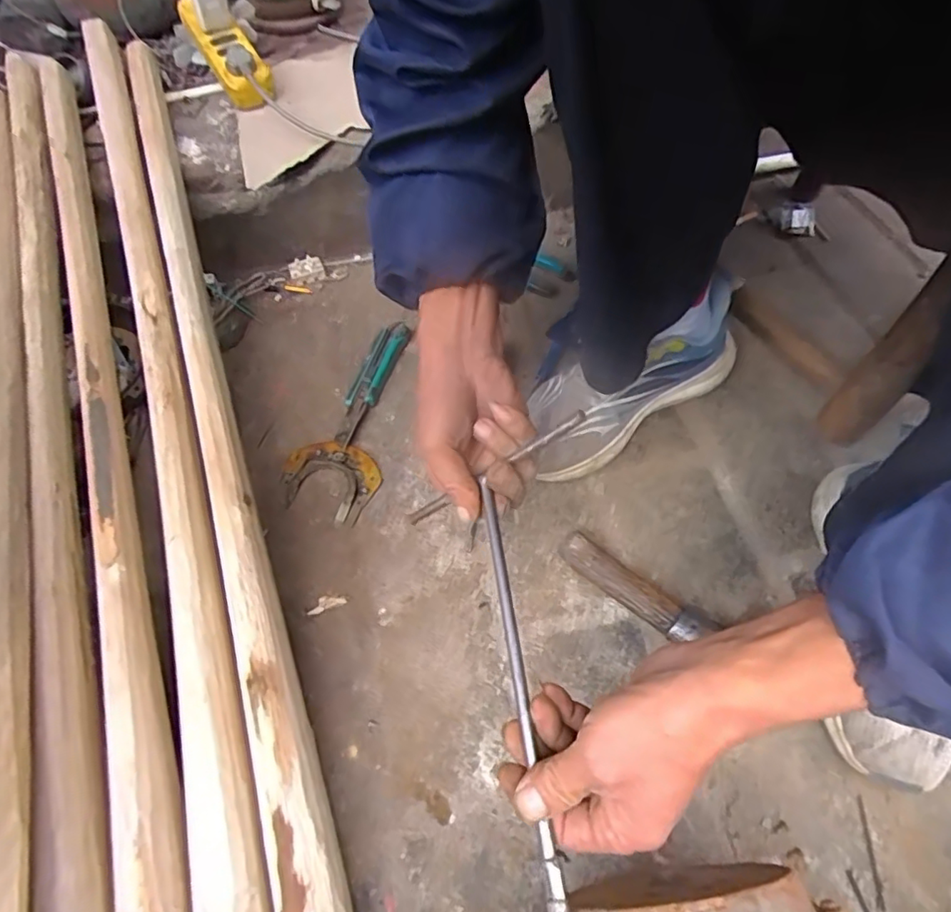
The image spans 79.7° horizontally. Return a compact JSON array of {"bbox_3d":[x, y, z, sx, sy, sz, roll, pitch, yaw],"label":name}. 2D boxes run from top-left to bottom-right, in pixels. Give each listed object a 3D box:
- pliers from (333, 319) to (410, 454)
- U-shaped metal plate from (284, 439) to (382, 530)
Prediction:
[{"bbox_3d":[-0.122,-0.089,0.661,0.035,0.020,0.182,14,59,11],"label":"pliers"},{"bbox_3d":[-0.155,0.023,0.601,0.105,0.006,0.083,20,60,15],"label":"U-shaped metal plate"}]

